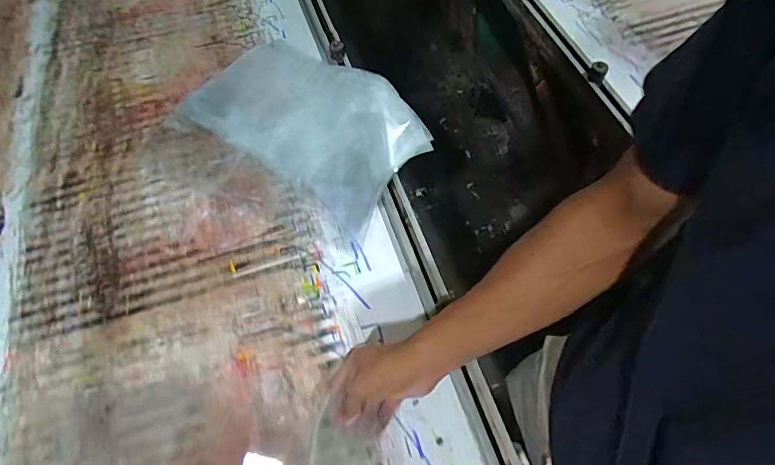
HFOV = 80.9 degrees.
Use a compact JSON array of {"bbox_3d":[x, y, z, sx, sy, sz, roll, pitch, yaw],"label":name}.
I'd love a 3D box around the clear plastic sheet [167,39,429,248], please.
[{"bbox_3d":[-0.152,-0.225,0.847,0.478,0.056,0.270,33,66,20],"label":"clear plastic sheet"}]

